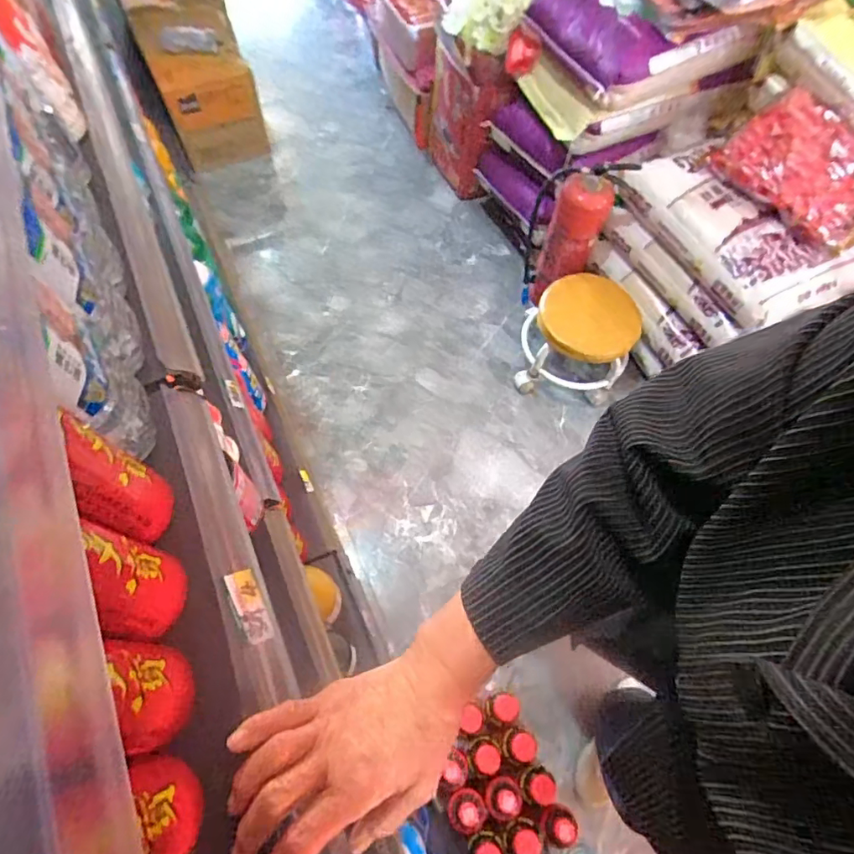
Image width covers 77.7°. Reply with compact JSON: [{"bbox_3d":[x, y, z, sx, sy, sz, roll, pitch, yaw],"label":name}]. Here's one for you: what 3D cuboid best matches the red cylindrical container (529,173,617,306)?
[{"bbox_3d":[0.368,-0.471,1.377,0.136,0.360,0.114,16,64,5],"label":"red cylindrical container"}]

